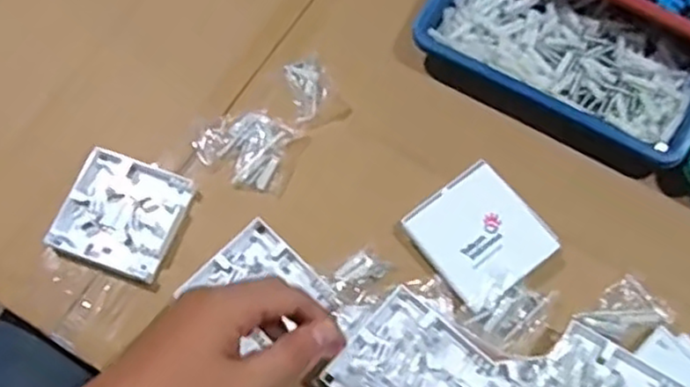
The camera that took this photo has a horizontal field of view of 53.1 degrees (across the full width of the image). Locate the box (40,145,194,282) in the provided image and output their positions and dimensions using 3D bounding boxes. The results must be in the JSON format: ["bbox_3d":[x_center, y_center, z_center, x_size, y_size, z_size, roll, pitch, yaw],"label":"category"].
[{"bbox_3d":[-0.174,0.016,0.544,0.088,0.017,0.088,18,69,7],"label":"box"}]

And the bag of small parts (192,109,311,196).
[{"bbox_3d":[-0.077,-0.039,0.569,0.084,0.013,0.066,31,71,12],"label":"bag of small parts"}]

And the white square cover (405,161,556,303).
[{"bbox_3d":[0.102,0.030,0.523,0.086,0.010,0.089,-35,72,-13],"label":"white square cover"}]

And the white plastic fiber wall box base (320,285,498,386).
[{"bbox_3d":[0.043,0.122,0.470,0.086,0.017,0.086,41,73,15],"label":"white plastic fiber wall box base"}]

